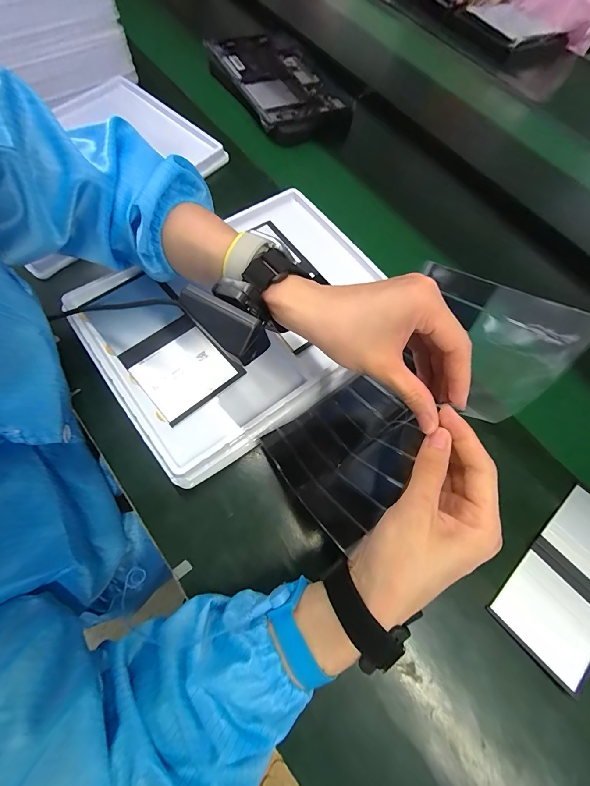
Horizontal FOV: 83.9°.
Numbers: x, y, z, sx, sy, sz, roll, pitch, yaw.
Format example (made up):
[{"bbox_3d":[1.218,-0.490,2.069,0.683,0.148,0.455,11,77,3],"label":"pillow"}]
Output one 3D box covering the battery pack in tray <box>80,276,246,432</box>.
[{"bbox_3d":[-0.139,-0.052,0.343,0.087,0.015,0.161,-40,76,-14],"label":"battery pack in tray"}]

